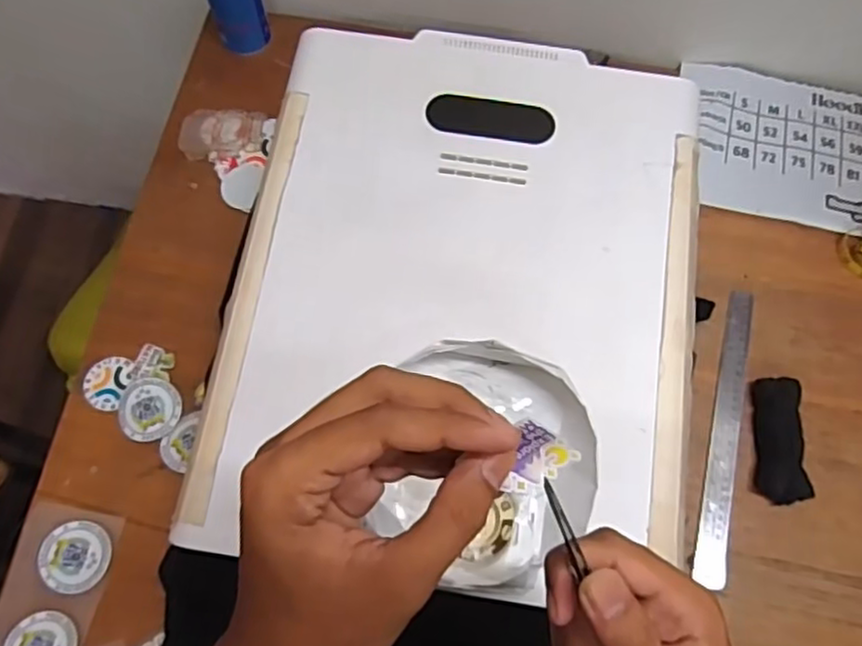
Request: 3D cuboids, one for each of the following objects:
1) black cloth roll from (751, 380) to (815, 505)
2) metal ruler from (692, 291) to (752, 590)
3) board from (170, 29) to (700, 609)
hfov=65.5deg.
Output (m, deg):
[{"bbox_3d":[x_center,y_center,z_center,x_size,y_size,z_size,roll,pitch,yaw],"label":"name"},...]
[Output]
[{"bbox_3d":[0.366,0.123,0.699,0.043,0.029,0.126,4,72,1],"label":"black cloth roll"},{"bbox_3d":[0.317,0.115,0.718,0.032,0.007,0.319,13,72,10],"label":"metal ruler"},{"bbox_3d":[0.032,-0.047,0.598,0.399,0.012,0.492,9,72,2],"label":"board"}]

